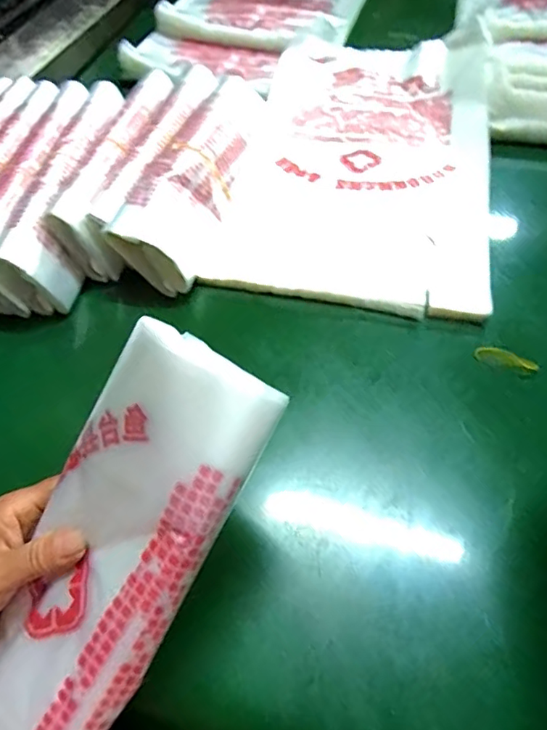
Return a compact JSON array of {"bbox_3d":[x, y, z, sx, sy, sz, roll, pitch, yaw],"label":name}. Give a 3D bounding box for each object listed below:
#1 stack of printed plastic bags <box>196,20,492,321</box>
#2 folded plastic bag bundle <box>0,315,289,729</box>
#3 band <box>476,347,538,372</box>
[{"bbox_3d":[0.113,-0.259,0.637,0.289,0.066,0.456,9,55,9],"label":"stack of printed plastic bags"},{"bbox_3d":[-0.105,0.120,0.286,0.100,0.039,0.294,28,89,21],"label":"folded plastic bag bundle"},{"bbox_3d":[0.215,-0.007,0.486,0.054,0.007,0.019,18,57,15],"label":"band"}]

